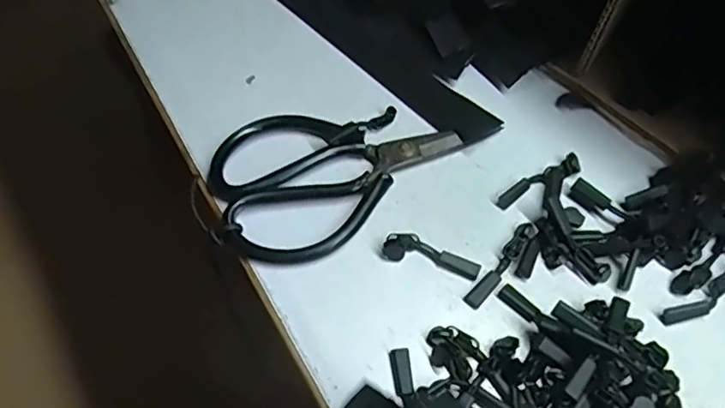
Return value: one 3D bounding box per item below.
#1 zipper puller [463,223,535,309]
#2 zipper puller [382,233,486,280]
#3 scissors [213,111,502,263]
[{"bbox_3d":[0.080,0.034,0.339,0.011,0.008,0.063,35,65,19],"label":"zipper puller"},{"bbox_3d":[0.040,0.029,0.340,0.056,0.011,0.016,12,60,7],"label":"zipper puller"},{"bbox_3d":[-0.012,-0.031,0.372,0.168,0.015,0.097,-32,64,-17],"label":"scissors"}]

